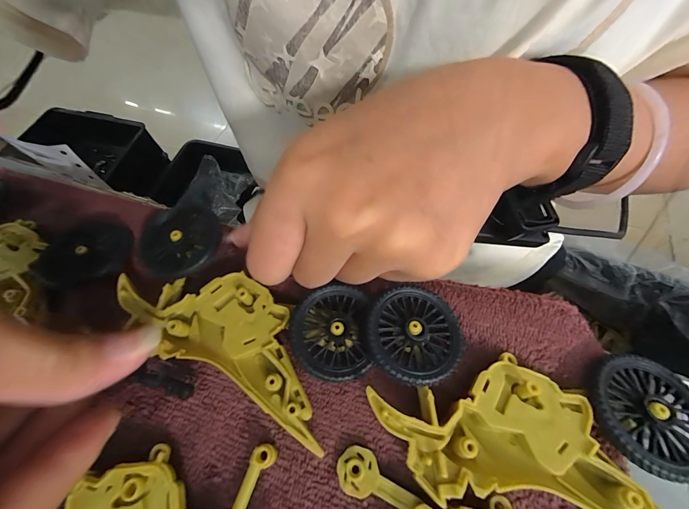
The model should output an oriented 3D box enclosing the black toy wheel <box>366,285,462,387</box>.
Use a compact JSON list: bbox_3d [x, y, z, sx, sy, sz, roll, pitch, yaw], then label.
[{"bbox_3d":[0.027,0.030,0.114,0.035,0.008,0.036,-2,64,3],"label":"black toy wheel"}]

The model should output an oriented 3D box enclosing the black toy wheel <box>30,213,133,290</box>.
[{"bbox_3d":[-0.127,-0.001,0.146,0.043,0.010,0.041,-2,63,3],"label":"black toy wheel"}]

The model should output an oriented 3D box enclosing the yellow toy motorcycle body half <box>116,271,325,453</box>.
[{"bbox_3d":[-0.046,0.032,0.123,0.100,0.009,0.040,31,70,14],"label":"yellow toy motorcycle body half"}]

